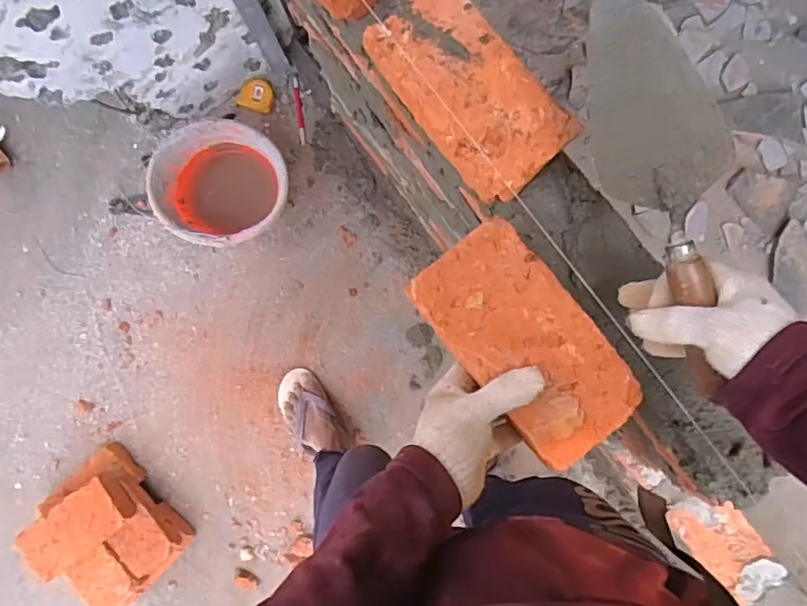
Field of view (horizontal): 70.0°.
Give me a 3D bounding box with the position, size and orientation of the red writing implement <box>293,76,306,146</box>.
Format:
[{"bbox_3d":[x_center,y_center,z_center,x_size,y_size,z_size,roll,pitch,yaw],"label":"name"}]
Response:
[{"bbox_3d":[-0.222,-0.409,1.230,0.014,0.014,0.144,-7,89,2],"label":"red writing implement"}]

